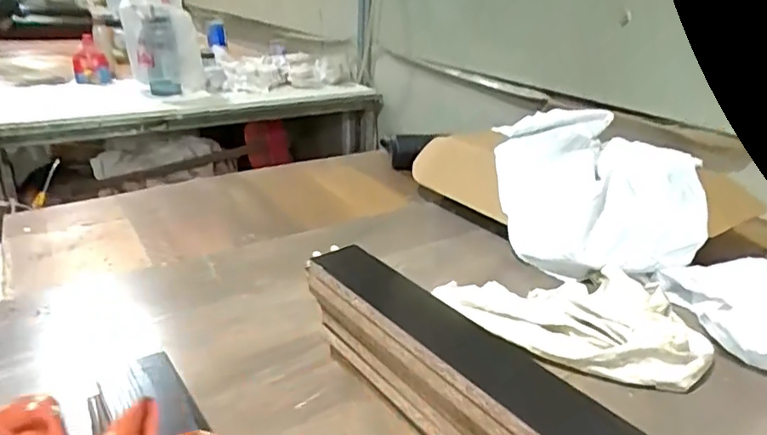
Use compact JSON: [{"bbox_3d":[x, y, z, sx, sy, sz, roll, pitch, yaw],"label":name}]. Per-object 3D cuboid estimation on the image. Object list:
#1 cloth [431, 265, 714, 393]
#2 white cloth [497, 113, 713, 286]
[{"bbox_3d":[0.205,0.106,0.650,0.290,0.044,0.185,8,26,12],"label":"cloth"},{"bbox_3d":[0.315,-0.054,0.859,0.282,0.116,0.361,9,26,14],"label":"white cloth"}]

